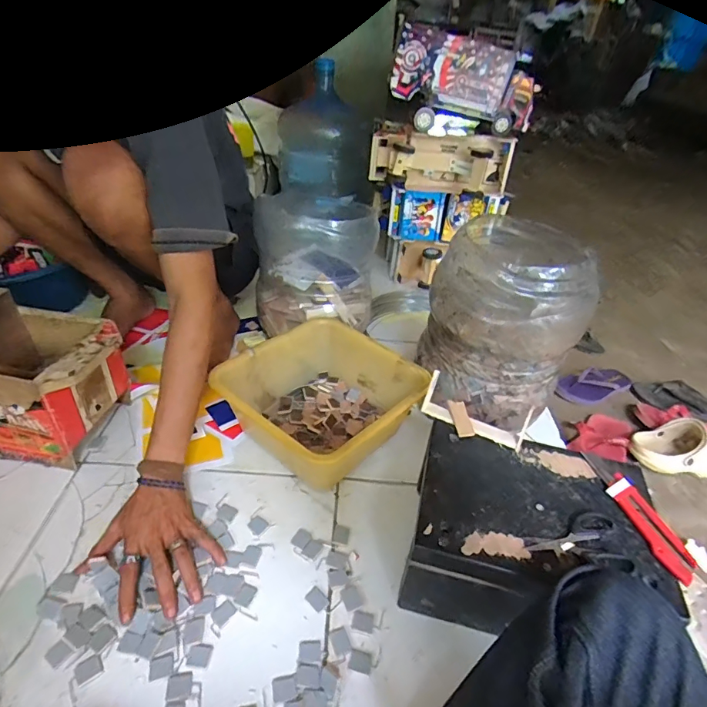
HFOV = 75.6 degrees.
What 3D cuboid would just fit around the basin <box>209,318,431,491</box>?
[{"bbox_3d":[-0.051,0.083,0.759,0.261,0.137,0.261,30,42,30],"label":"basin"}]

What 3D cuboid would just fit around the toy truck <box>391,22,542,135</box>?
[{"bbox_3d":[0.247,-0.600,1.033,0.319,0.181,0.118,2,36,-5],"label":"toy truck"}]

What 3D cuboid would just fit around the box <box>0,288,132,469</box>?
[{"bbox_3d":[-0.550,0.033,0.709,0.366,0.200,0.174,7,36,2],"label":"box"}]

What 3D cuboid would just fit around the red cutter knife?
[{"bbox_3d":[0.344,0.197,0.526,0.036,0.016,0.129,-4,37,-13],"label":"red cutter knife"}]

